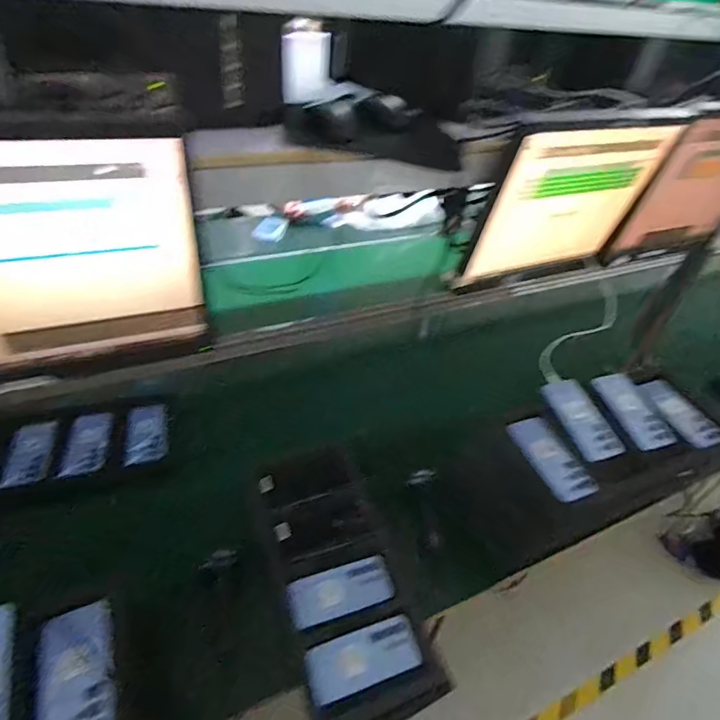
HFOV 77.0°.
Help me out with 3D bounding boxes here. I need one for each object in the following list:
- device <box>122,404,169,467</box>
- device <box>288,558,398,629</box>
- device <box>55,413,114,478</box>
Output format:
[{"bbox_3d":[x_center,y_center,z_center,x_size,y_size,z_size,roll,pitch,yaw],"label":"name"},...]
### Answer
[{"bbox_3d":[-0.505,0.170,1.077,0.089,0.016,0.190,0,38,-21],"label":"device"},{"bbox_3d":[-0.032,0.403,0.792,0.181,0.013,0.081,-11,45,-18],"label":"device"},{"bbox_3d":[-0.609,0.183,1.017,0.079,0.030,0.177,-3,43,-11],"label":"device"}]

